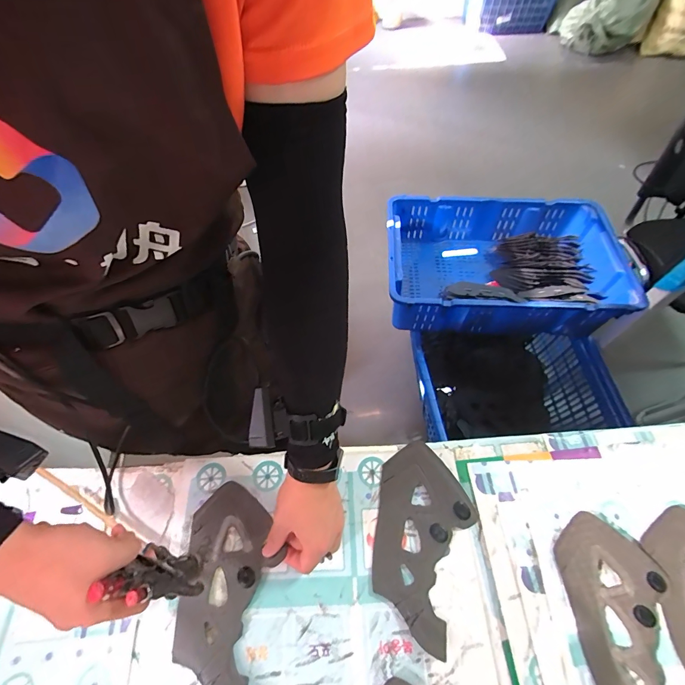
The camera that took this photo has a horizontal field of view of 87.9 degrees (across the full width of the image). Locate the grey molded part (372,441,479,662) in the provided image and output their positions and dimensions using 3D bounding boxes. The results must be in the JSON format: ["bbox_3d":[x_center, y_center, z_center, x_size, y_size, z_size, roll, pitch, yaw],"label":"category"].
[{"bbox_3d":[0.100,0.247,0.457,0.122,0.017,0.214,14,61,7],"label":"grey molded part"}]

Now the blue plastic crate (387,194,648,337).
[{"bbox_3d":[0.457,-0.236,1.073,0.650,0.170,0.425,0,60,1],"label":"blue plastic crate"}]

